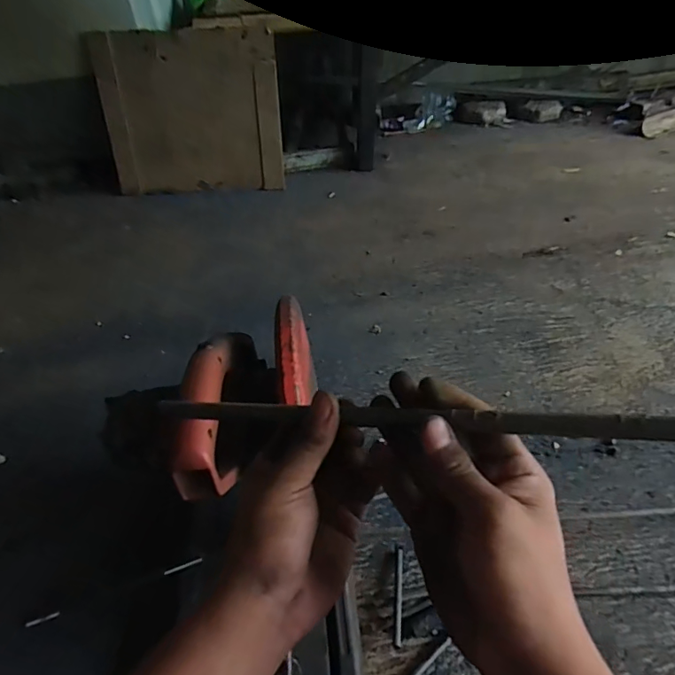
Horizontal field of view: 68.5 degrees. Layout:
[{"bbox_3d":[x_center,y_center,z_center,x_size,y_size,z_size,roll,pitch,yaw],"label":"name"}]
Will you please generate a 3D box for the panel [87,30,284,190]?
[{"bbox_3d":[-0.502,-0.771,1.727,0.591,0.502,0.032,-3,30,-4],"label":"panel"}]

